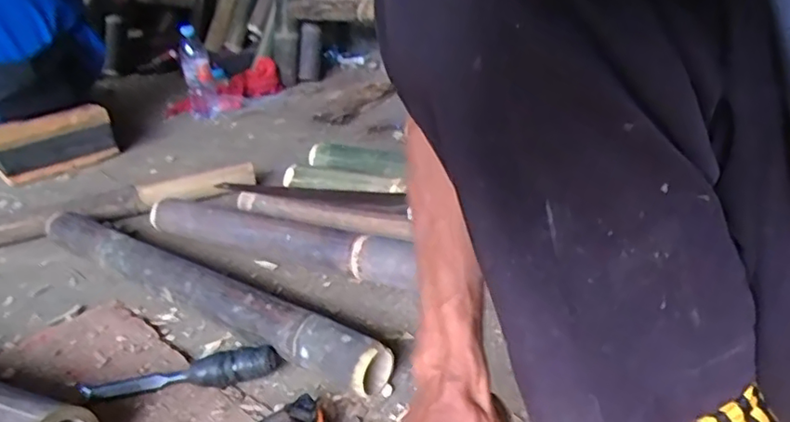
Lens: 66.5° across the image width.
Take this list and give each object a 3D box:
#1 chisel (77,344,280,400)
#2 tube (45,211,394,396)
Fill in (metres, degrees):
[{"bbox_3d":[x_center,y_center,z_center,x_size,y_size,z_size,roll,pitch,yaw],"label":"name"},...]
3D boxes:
[{"bbox_3d":[-0.237,0.175,0.661,0.211,0.035,0.032,-6,26,-6],"label":"chisel"},{"bbox_3d":[-0.281,0.099,0.796,0.650,0.066,0.052,15,31,32],"label":"tube"}]

